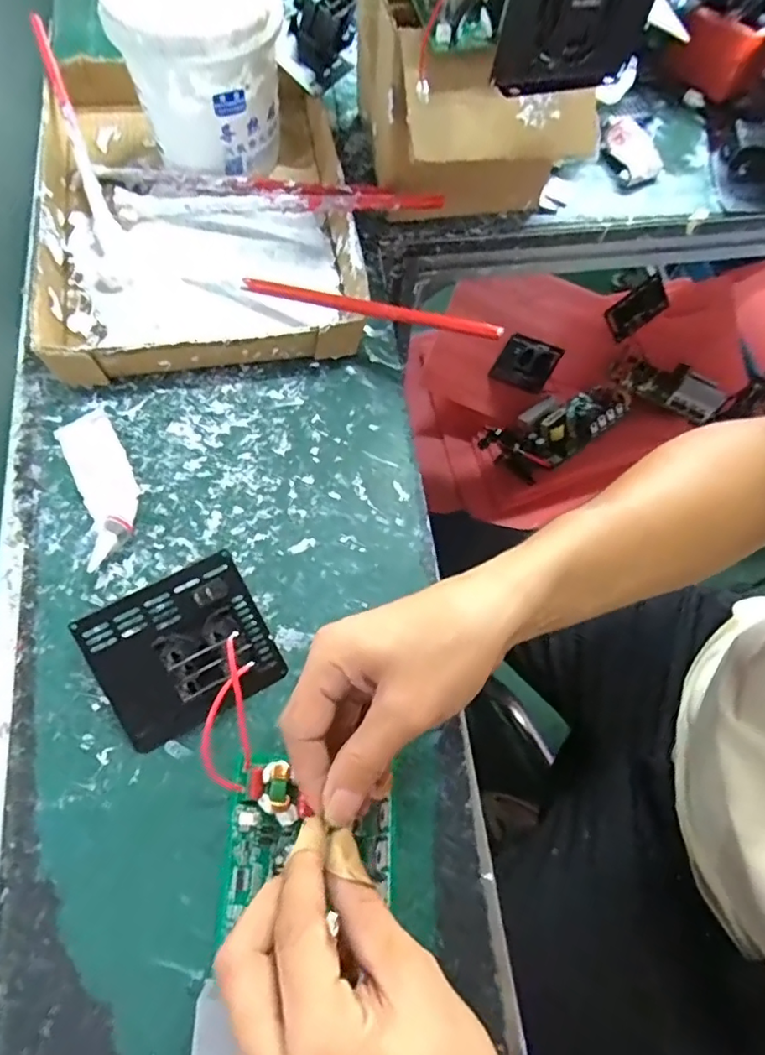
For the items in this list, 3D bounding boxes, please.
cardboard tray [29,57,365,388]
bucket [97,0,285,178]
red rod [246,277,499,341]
[{"bbox_3d":[-0.152,-0.271,0.455,0.240,0.038,0.326,-10,70,-6],"label":"cardboard tray"},{"bbox_3d":[-0.138,-0.365,0.441,0.119,0.122,0.110,1,70,-2],"label":"bucket"},{"bbox_3d":[-0.013,-0.161,0.401,0.202,0.013,0.011,18,70,18],"label":"red rod"}]

